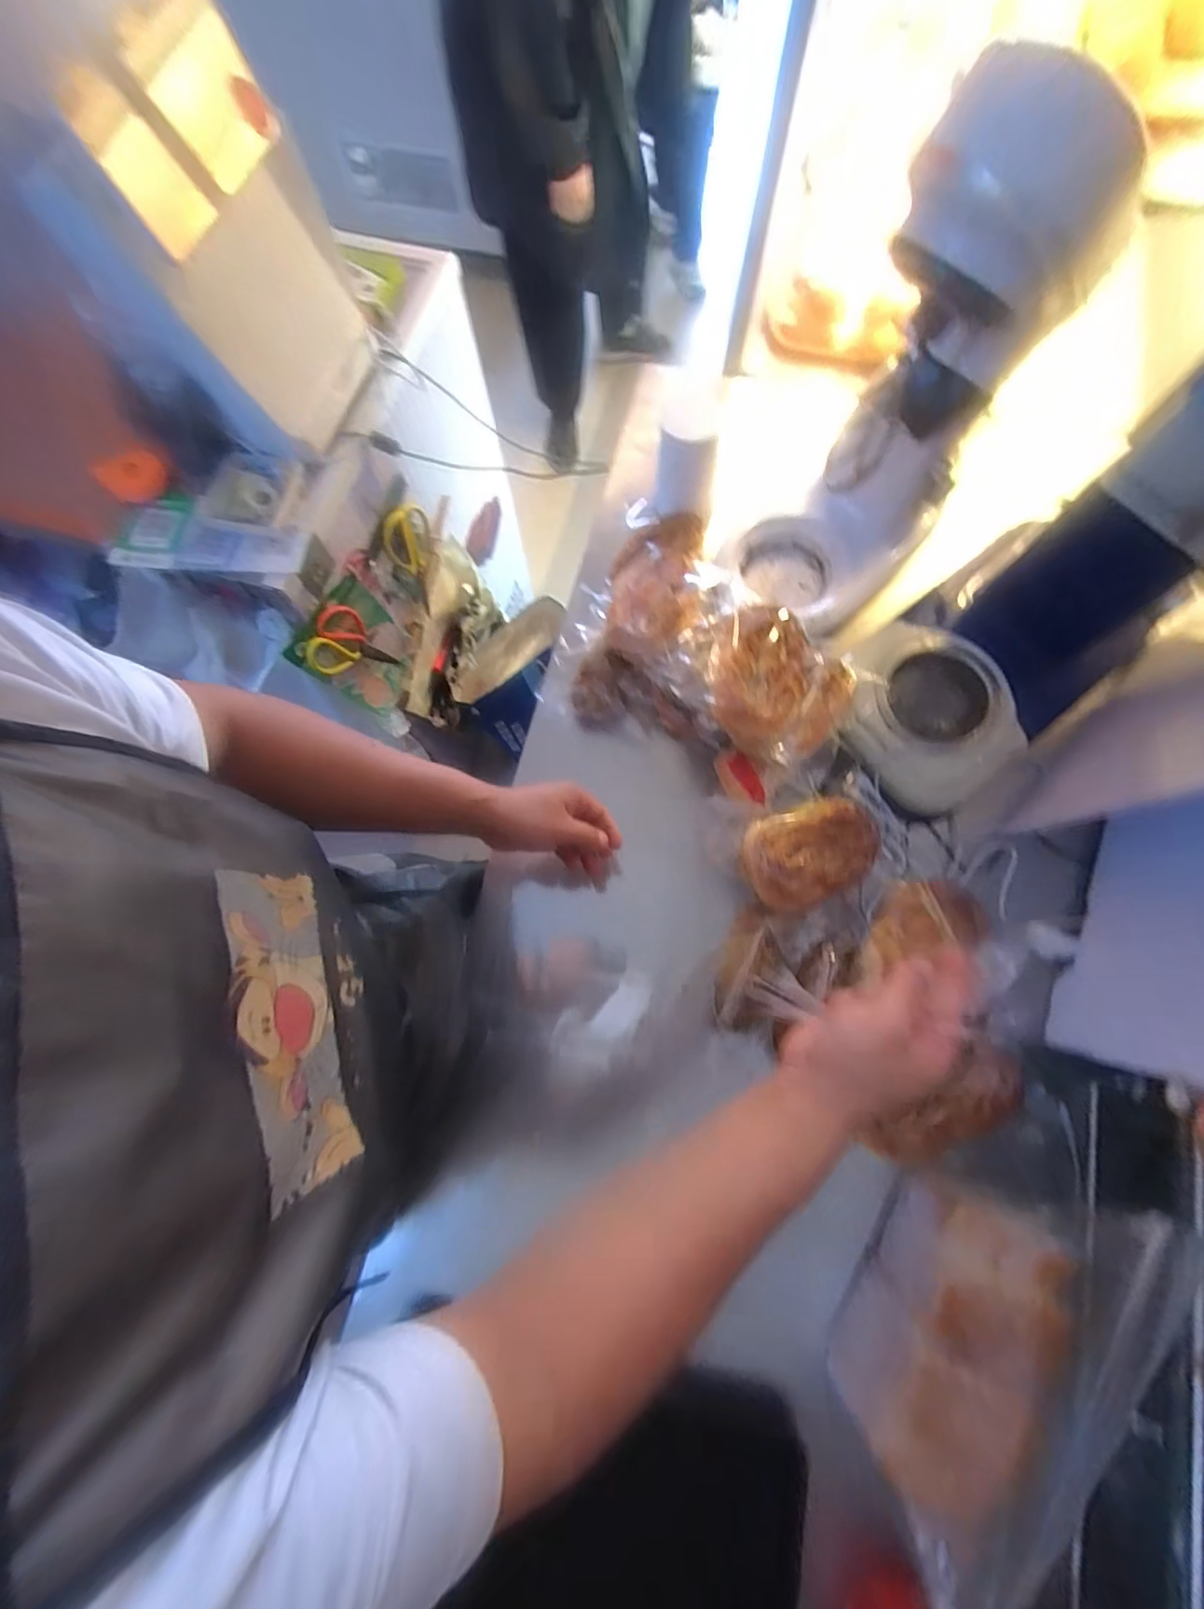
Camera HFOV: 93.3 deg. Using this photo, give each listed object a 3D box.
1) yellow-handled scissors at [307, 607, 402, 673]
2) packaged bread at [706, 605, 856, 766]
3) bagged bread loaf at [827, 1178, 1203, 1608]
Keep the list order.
[{"bbox_3d":[-0.381,-0.244,0.887,0.017,0.185,0.100,34,101,10],"label":"yellow-handled scissors"},{"bbox_3d":[0.187,-0.126,0.610,0.156,0.050,0.152,0,75,2],"label":"packaged bread"},{"bbox_3d":[0.294,0.424,0.442,0.094,0.150,0.294,32,79,10],"label":"bagged bread loaf"}]

